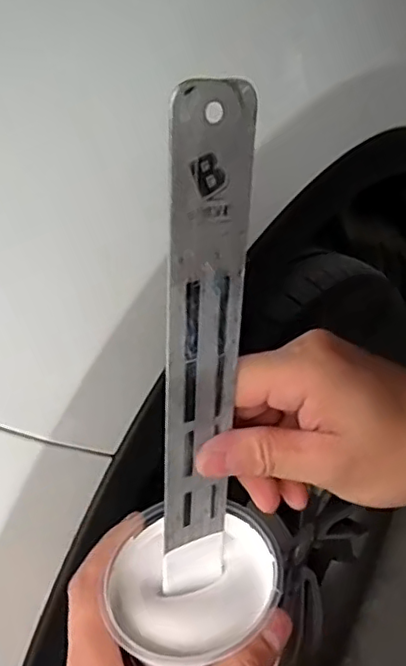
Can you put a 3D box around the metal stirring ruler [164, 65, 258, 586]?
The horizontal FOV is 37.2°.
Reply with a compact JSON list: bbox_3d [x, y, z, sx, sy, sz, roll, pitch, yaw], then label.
[{"bbox_3d":[0.000,0.022,0.249,0.033,0.232,0.004,-12,32,-24],"label":"metal stirring ruler"}]

